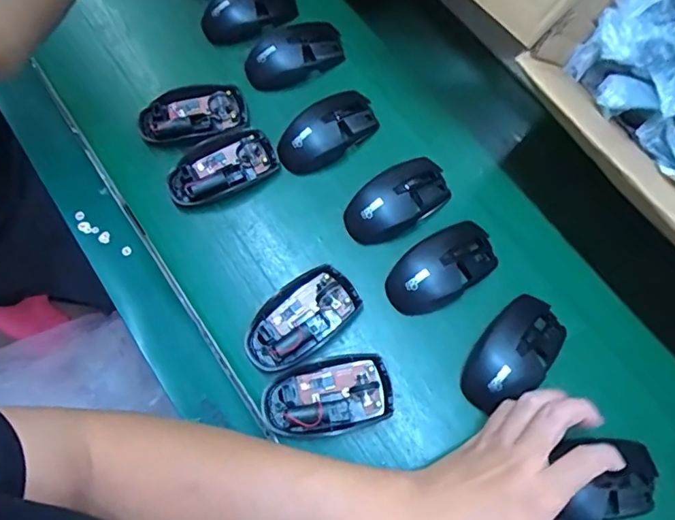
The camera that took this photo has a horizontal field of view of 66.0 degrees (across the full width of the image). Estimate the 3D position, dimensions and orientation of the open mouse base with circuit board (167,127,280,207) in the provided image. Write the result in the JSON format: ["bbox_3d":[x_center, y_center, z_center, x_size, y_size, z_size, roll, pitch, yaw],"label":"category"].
[{"bbox_3d":[-0.109,-0.085,0.496,0.104,0.023,0.052,-30,73,-8],"label":"open mouse base with circuit board"}]

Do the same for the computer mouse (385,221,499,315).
[{"bbox_3d":[0.093,0.007,0.457,0.103,0.031,0.056,-36,74,-10],"label":"computer mouse"}]

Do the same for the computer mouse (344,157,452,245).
[{"bbox_3d":[0.054,-0.055,0.478,0.101,0.032,0.054,-34,74,-10],"label":"computer mouse"}]

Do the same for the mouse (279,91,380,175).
[{"bbox_3d":[-0.010,-0.124,0.502,0.100,0.033,0.052,-33,74,-9],"label":"mouse"}]

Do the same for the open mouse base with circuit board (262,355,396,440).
[{"bbox_3d":[-0.007,0.112,0.423,0.104,0.025,0.057,-13,71,-3],"label":"open mouse base with circuit board"}]

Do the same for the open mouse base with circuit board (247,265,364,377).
[{"bbox_3d":[-0.031,0.050,0.444,0.104,0.024,0.057,-41,75,-11],"label":"open mouse base with circuit board"}]

